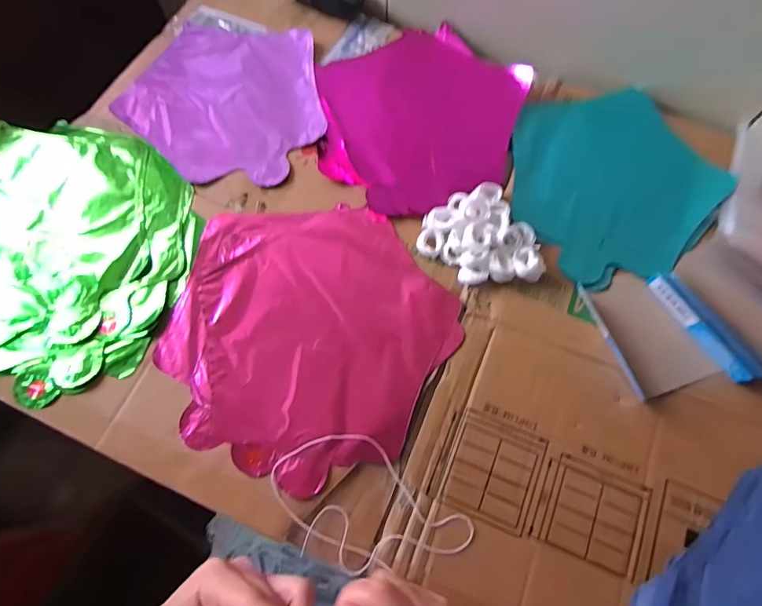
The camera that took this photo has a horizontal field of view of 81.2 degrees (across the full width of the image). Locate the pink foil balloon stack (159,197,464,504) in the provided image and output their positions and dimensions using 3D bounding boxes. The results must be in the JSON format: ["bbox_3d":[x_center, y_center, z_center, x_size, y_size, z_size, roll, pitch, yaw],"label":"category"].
[{"bbox_3d":[-0.070,0.020,0.409,0.252,0.007,0.252,27,72,11],"label":"pink foil balloon stack"}]

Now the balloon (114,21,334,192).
[{"bbox_3d":[-0.176,-0.232,0.510,0.221,0.015,0.225,0,69,1],"label":"balloon"}]

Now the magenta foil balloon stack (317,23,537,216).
[{"bbox_3d":[0.048,-0.219,0.501,0.228,0.018,0.257,-4,69,-1],"label":"magenta foil balloon stack"}]

